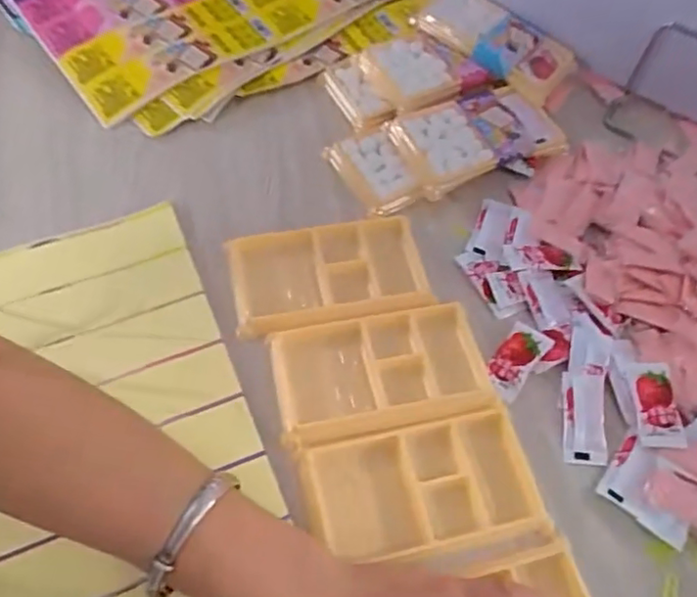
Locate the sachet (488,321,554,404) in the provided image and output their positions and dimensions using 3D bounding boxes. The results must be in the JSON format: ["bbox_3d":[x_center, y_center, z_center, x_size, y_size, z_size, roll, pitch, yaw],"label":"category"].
[{"bbox_3d":[0.111,0.039,0.412,0.026,0.004,0.051,35,63,16],"label":"sachet"}]

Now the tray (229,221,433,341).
[{"bbox_3d":[-0.010,-0.018,0.429,0.136,0.013,0.077,-10,60,-10],"label":"tray"}]

